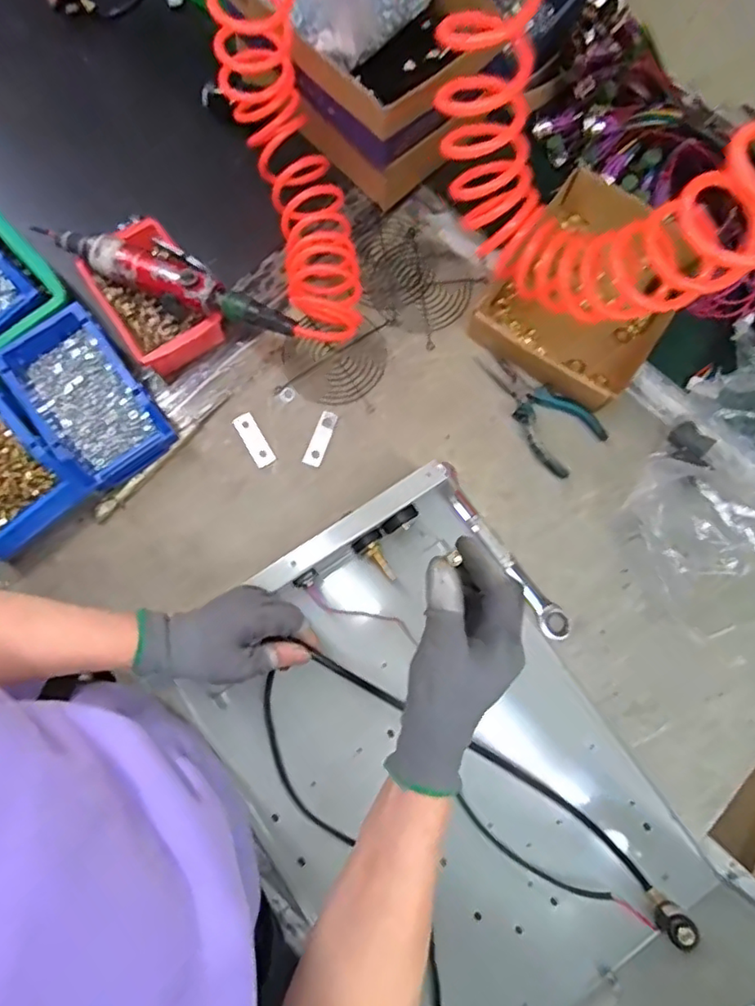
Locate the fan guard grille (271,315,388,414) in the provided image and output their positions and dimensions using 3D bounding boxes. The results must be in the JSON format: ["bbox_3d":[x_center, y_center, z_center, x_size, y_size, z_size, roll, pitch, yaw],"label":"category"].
[{"bbox_3d":[-0.049,-0.158,0.660,0.108,0.007,0.102,9,78,1],"label":"fan guard grille"}]

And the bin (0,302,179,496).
[{"bbox_3d":[-0.289,-0.101,0.606,0.104,0.073,0.161,-37,81,-7],"label":"bin"}]

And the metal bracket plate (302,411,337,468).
[{"bbox_3d":[-0.061,-0.069,0.644,0.019,0.004,0.062,21,79,4],"label":"metal bracket plate"}]

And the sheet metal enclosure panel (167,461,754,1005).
[{"bbox_3d":[0.056,0.223,0.423,0.316,0.308,0.461,-35,81,-8],"label":"sheet metal enclosure panel"}]

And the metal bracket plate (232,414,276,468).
[{"bbox_3d":[-0.133,-0.068,0.642,0.022,0.004,0.060,-30,80,-6],"label":"metal bracket plate"}]

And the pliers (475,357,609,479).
[{"bbox_3d":[0.168,-0.104,0.642,0.072,0.019,0.152,-42,82,-8],"label":"pliers"}]

